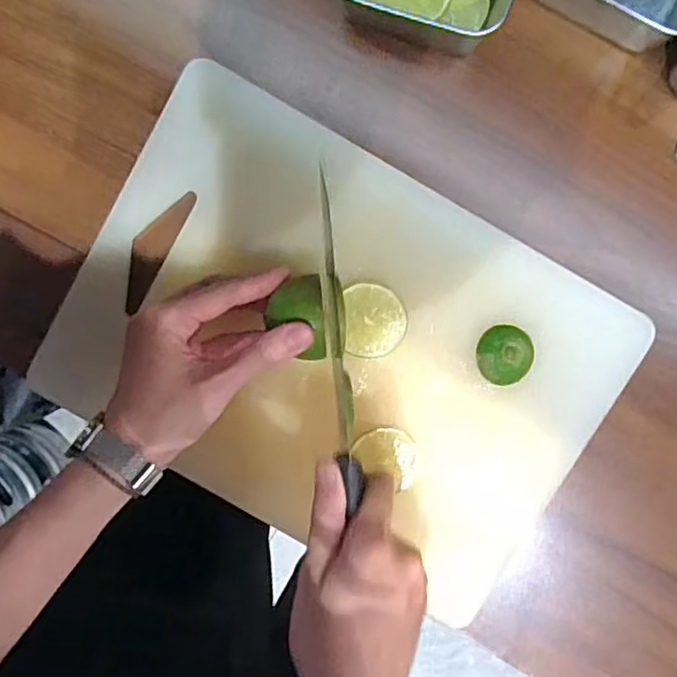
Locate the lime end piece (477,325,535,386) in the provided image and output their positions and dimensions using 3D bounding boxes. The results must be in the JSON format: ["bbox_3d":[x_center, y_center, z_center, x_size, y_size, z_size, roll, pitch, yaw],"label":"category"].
[{"bbox_3d":[0.109,0.011,0.410,0.035,0.006,0.037,0,96,2],"label":"lime end piece"}]

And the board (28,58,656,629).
[{"bbox_3d":[0.000,0.008,0.419,0.345,0.015,0.248,29,96,-1],"label":"board"}]

